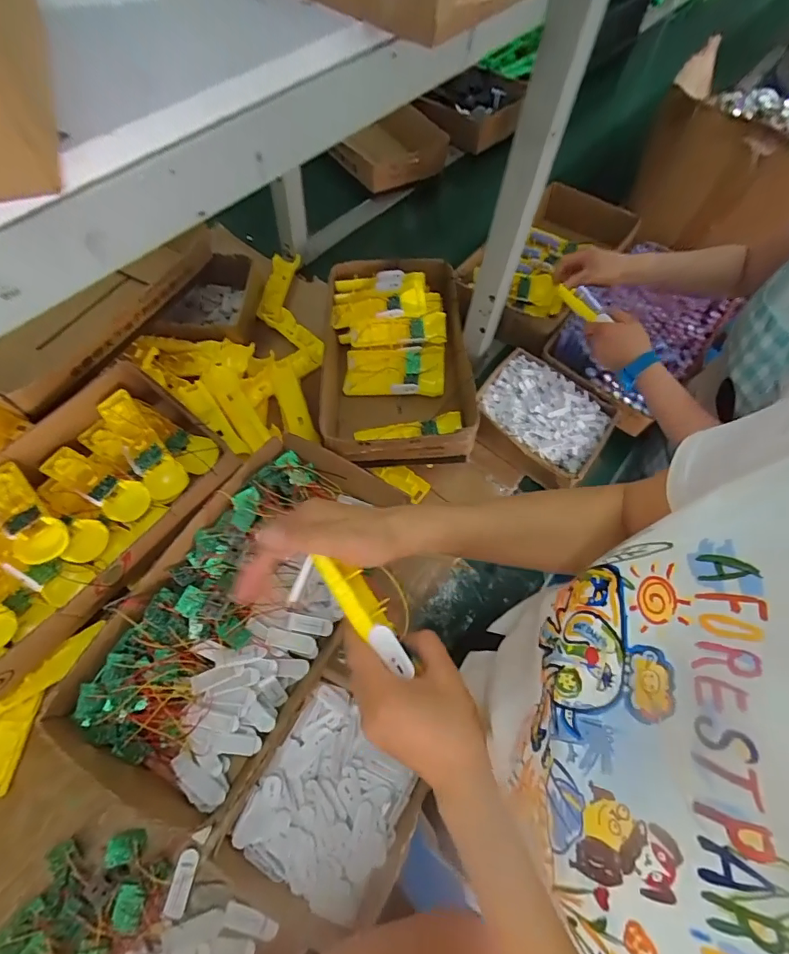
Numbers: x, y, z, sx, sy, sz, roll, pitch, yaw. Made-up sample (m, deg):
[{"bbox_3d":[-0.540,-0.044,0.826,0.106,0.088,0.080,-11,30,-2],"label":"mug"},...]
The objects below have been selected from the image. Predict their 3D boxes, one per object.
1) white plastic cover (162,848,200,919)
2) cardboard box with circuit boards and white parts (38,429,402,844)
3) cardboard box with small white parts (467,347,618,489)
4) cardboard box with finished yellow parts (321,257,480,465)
[{"bbox_3d":[-0.226,0.431,0.488,0.022,0.005,0.055,26,48,-21],"label":"white plastic cover"},{"bbox_3d":[-0.175,0.155,0.567,0.227,0.072,0.426,30,65,11],"label":"cardboard box with circuit boards and white parts"},{"bbox_3d":[0.238,-0.086,0.775,0.209,0.098,0.179,32,65,12],"label":"cardboard box with small white parts"},{"bbox_3d":[-0.001,-0.195,0.765,0.230,0.089,0.382,1,63,-4],"label":"cardboard box with finished yellow parts"}]

